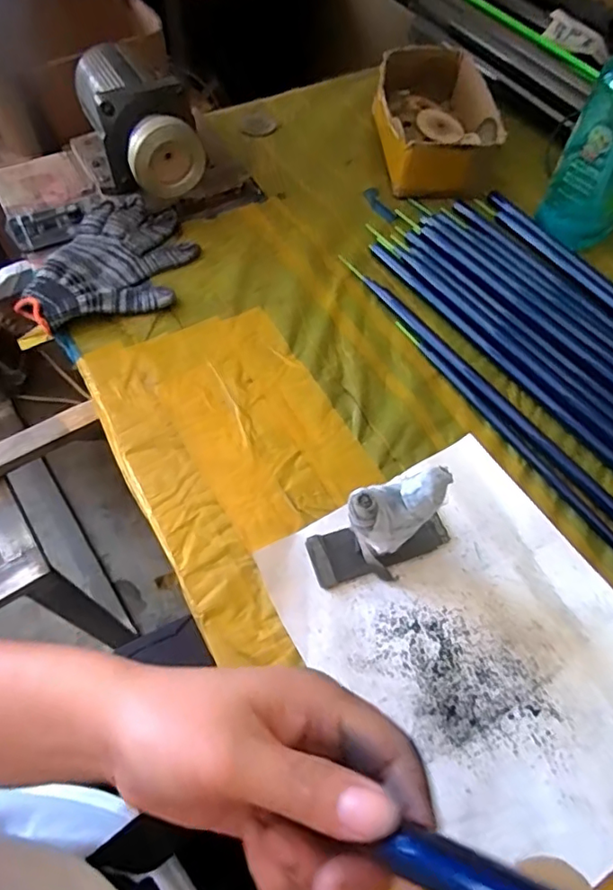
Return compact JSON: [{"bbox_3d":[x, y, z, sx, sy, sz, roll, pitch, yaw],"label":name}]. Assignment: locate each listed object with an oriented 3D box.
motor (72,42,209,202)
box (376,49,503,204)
[{"bbox_3d":[-0.173,-0.327,0.584,0.101,0.108,0.152,-19,64,-13],"label":"motor"},{"bbox_3d":[0.148,-0.378,0.644,0.128,0.061,0.194,5,60,0],"label":"box"}]

